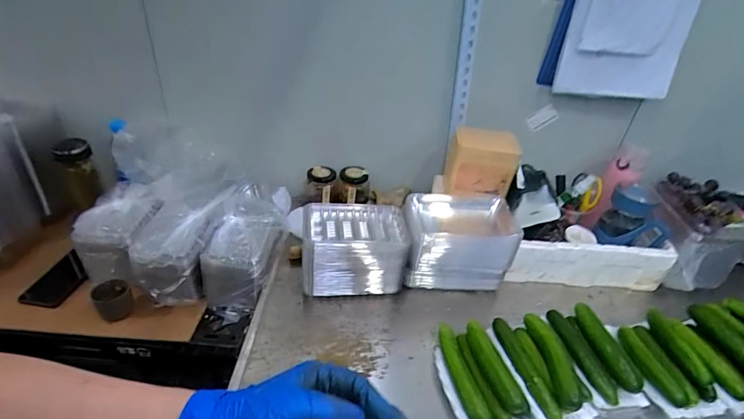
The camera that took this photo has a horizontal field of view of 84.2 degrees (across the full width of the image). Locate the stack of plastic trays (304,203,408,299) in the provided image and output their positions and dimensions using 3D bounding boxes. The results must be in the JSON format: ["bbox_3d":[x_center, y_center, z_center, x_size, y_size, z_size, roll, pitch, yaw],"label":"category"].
[{"bbox_3d":[-0.034,0.080,0.756,0.187,0.143,0.110,0,35,-6],"label":"stack of plastic trays"}]

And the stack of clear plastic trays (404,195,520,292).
[{"bbox_3d":[0.163,0.068,0.800,0.208,0.146,0.129,0,35,-6],"label":"stack of clear plastic trays"}]

